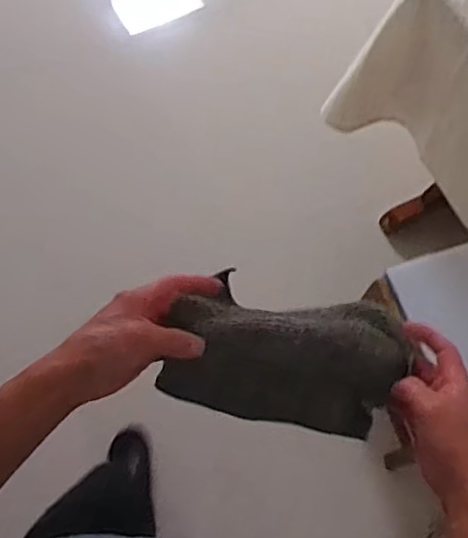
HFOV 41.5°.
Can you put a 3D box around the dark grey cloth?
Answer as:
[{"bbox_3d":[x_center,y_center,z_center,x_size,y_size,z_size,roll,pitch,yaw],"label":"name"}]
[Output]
[{"bbox_3d":[0.052,0.082,0.605,0.209,0.132,0.125,13,68,5],"label":"dark grey cloth"}]

